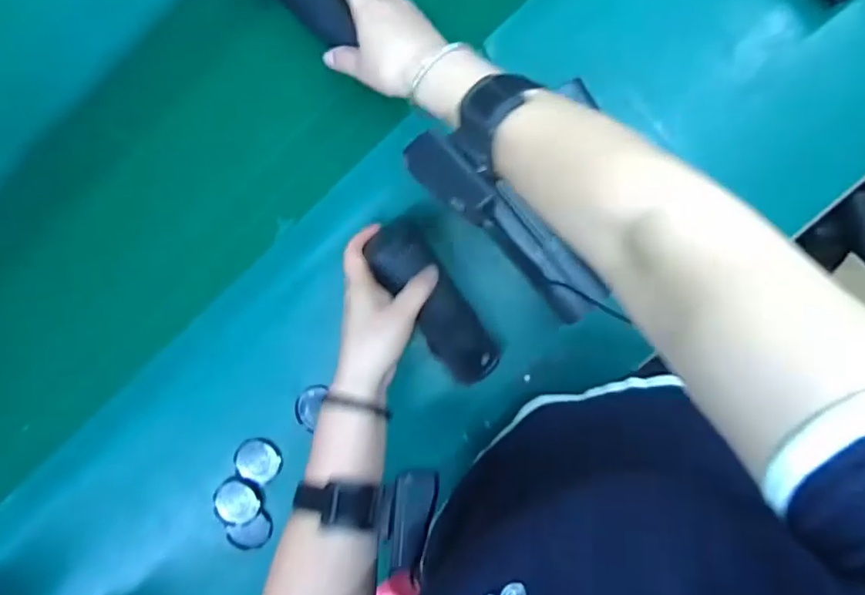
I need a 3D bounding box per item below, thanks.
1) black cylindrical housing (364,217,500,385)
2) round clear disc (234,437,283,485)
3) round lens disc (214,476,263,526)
[{"bbox_3d":[0.005,0.009,0.533,0.051,0.062,0.182,-32,116,6],"label":"black cylindrical housing"},{"bbox_3d":[-0.186,0.173,0.615,0.051,0.013,0.046,17,95,3],"label":"round clear disc"},{"bbox_3d":[-0.209,0.217,0.611,0.054,0.011,0.049,-5,86,9],"label":"round lens disc"}]

